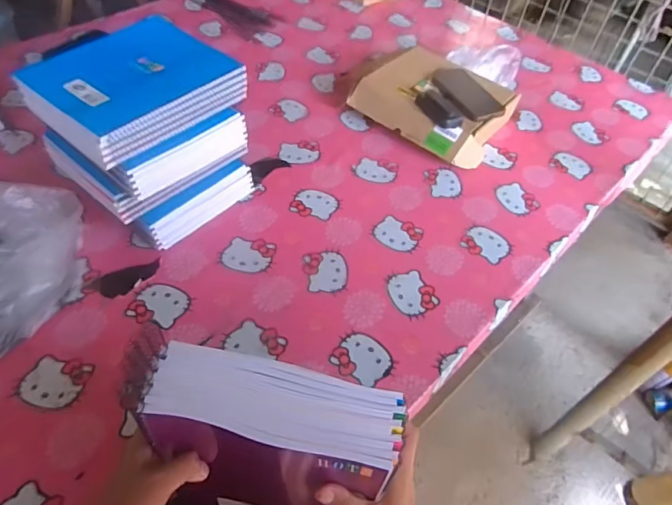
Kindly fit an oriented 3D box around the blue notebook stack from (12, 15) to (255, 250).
[{"bbox_3d":[-0.297,-0.185,0.796,0.233,0.241,0.255,34,55,23],"label":"blue notebook stack"}]

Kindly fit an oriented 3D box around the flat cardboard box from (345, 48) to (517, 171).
[{"bbox_3d":[0.218,-0.331,1.056,0.325,0.095,0.281,34,55,23],"label":"flat cardboard box"}]

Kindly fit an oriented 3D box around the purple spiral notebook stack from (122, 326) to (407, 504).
[{"bbox_3d":[-0.061,0.192,0.471,0.213,0.258,0.068,12,49,6],"label":"purple spiral notebook stack"}]

